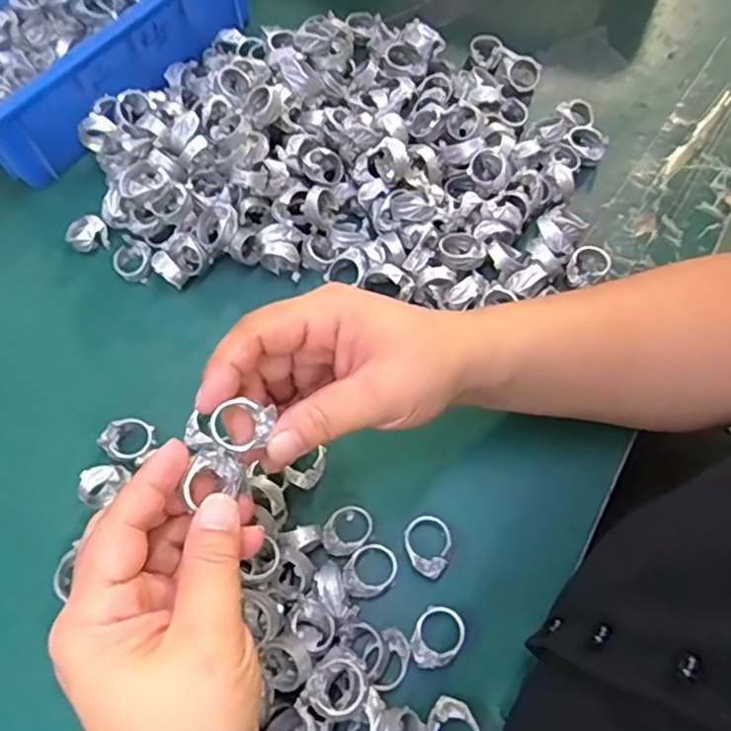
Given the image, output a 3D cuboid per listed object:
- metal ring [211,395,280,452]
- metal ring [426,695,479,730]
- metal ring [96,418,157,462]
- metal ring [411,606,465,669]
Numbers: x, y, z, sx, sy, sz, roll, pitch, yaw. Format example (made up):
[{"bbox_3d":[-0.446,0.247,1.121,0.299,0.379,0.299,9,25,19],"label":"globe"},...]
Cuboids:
[{"bbox_3d":[-0.051,0.025,0.260,0.022,0.012,0.021,-1,67,3],"label":"metal ring"},{"bbox_3d":[0.042,0.175,0.298,0.028,0.012,0.027,0,66,0],"label":"metal ring"},{"bbox_3d":[-0.136,0.042,0.359,0.029,0.008,0.026,18,61,2],"label":"metal ring"},{"bbox_3d":[0.036,0.137,0.317,0.024,0.015,0.030,29,69,13],"label":"metal ring"}]

